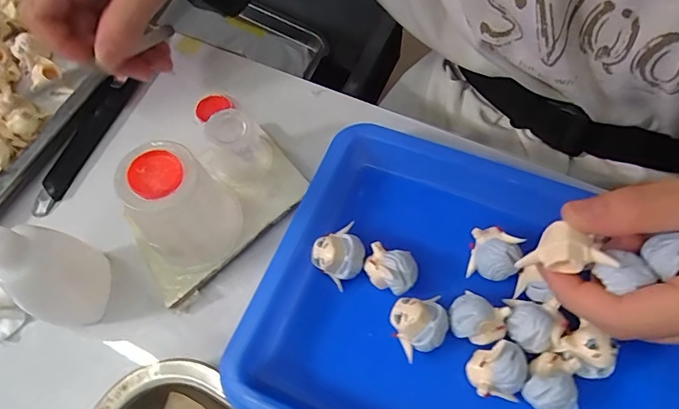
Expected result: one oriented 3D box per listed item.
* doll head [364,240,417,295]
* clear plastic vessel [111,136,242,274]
[{"bbox_3d":[0.028,0.037,0.251,0.028,0.027,0.021,24,69,13],"label":"doll head"},{"bbox_3d":[-0.086,0.003,0.249,0.055,0.069,0.051,25,69,13],"label":"clear plastic vessel"}]

